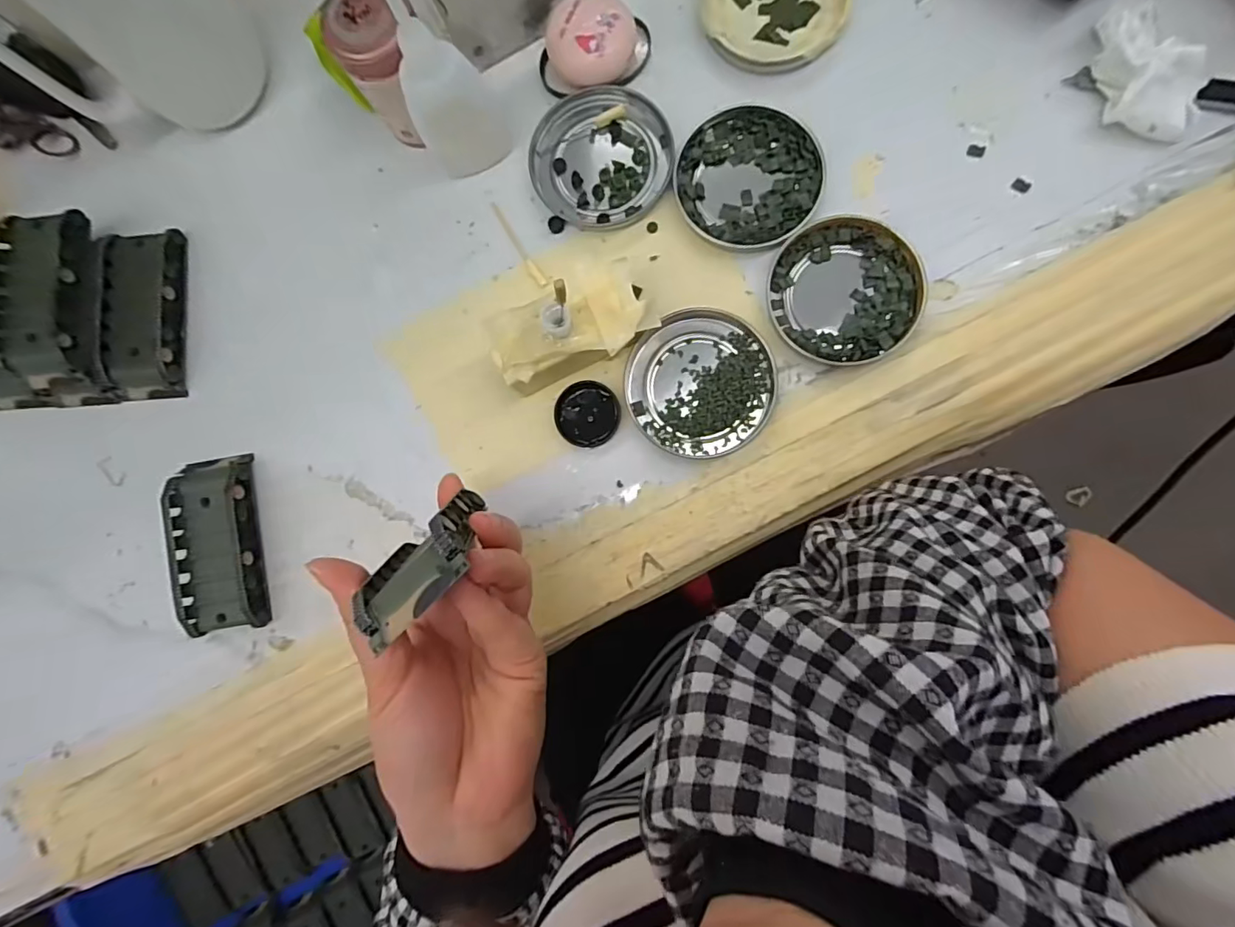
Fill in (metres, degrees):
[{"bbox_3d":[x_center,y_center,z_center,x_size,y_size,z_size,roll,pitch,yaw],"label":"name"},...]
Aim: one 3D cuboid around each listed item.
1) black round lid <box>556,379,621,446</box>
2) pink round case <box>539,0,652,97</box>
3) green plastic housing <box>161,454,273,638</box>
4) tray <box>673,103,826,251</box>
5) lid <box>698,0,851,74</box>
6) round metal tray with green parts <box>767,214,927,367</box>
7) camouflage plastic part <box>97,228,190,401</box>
[{"bbox_3d":[-0.016,-0.028,0.296,0.034,0.006,0.035,-7,87,5],"label":"black round lid"},{"bbox_3d":[-0.014,-0.234,0.296,0.061,0.021,0.042,-8,87,5],"label":"pink round case"},{"bbox_3d":[-0.228,0.046,0.305,0.042,0.022,0.097,-9,87,4],"label":"green plastic housing"},{"bbox_3d":[0.072,-0.157,0.293,0.077,0.009,0.079,0,88,5],"label":"tray"},{"bbox_3d":[0.088,-0.256,0.297,0.077,0.011,0.078,0,88,5],"label":"lid"},{"bbox_3d":[0.121,-0.092,0.284,0.077,0.009,0.077,0,88,5],"label":"round metal tray with green parts"},{"bbox_3d":[-0.281,-0.088,0.316,0.043,0.019,0.096,-2,88,5],"label":"camouflage plastic part"}]

